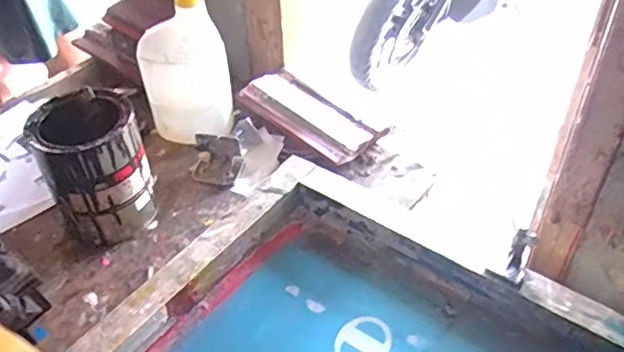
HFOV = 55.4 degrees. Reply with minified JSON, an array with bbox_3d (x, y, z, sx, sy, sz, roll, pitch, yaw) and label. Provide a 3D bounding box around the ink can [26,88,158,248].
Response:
[{"bbox_3d":[-0.243,-0.007,0.675,0.103,0.149,0.097,-1,42,1],"label":"ink can"}]

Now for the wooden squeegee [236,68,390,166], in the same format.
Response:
[{"bbox_3d":[-0.005,-0.086,0.803,0.187,0.032,0.091,32,52,32],"label":"wooden squeegee"}]

